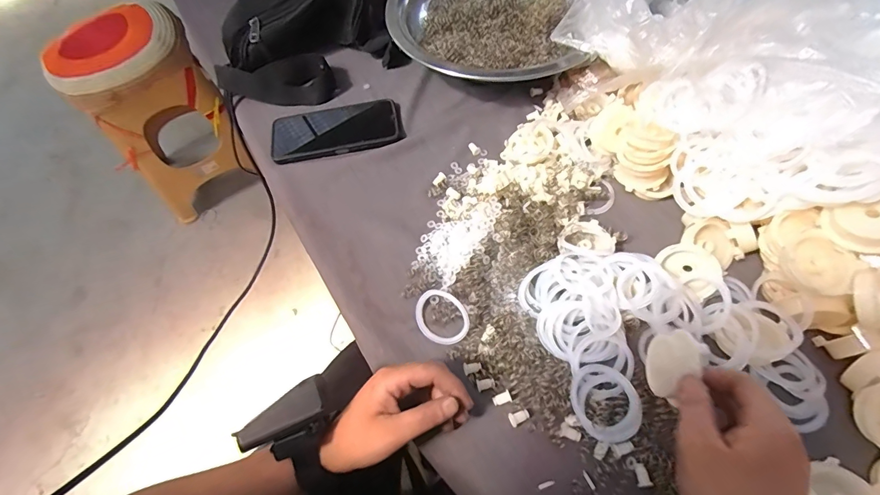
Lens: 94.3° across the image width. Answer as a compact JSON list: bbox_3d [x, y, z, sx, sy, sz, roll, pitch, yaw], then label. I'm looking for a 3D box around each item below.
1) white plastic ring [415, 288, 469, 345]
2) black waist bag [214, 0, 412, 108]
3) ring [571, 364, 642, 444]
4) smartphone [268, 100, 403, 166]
[{"bbox_3d":[0.001,0.067,0.393,0.046,0.007,0.055,-31,69,2],"label":"white plastic ring"},{"bbox_3d":[-0.188,-0.315,0.580,0.248,0.087,0.213,-12,60,-3],"label":"black waist bag"},{"bbox_3d":[0.134,0.125,0.330,0.054,0.013,0.057,-2,58,3],"label":"ring"},{"bbox_3d":[-0.136,-0.154,0.528,0.160,0.013,0.076,-10,60,-2],"label":"smartphone"}]

